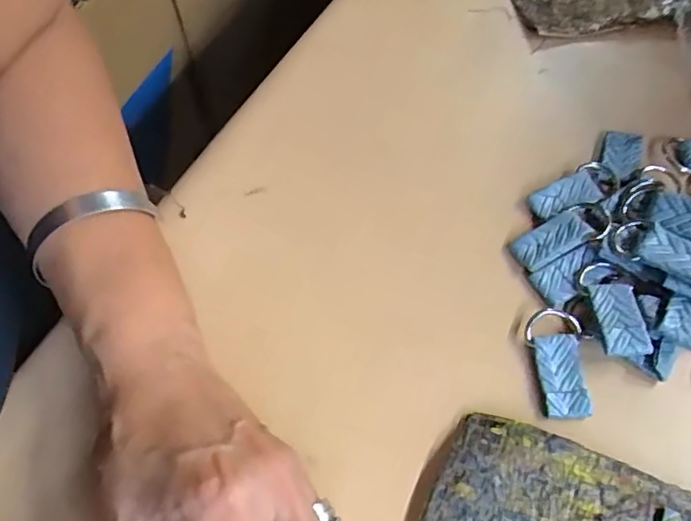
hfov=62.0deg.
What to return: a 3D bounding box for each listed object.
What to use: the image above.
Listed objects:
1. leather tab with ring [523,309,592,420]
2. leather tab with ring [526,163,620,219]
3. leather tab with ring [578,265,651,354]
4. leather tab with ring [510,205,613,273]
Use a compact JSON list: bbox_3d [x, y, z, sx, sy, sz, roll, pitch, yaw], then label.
[{"bbox_3d":[0.097,0.045,0.256,0.026,0.007,0.048,-4,59,0],"label":"leather tab with ring"},{"bbox_3d":[0.122,-0.036,0.302,0.051,0.006,0.021,-25,61,-12],"label":"leather tab with ring"},{"bbox_3d":[0.123,0.022,0.263,0.020,0.012,0.047,-4,59,0],"label":"leather tab with ring"},{"bbox_3d":[0.110,-0.014,0.286,0.053,0.007,0.023,-27,62,-13],"label":"leather tab with ring"}]

